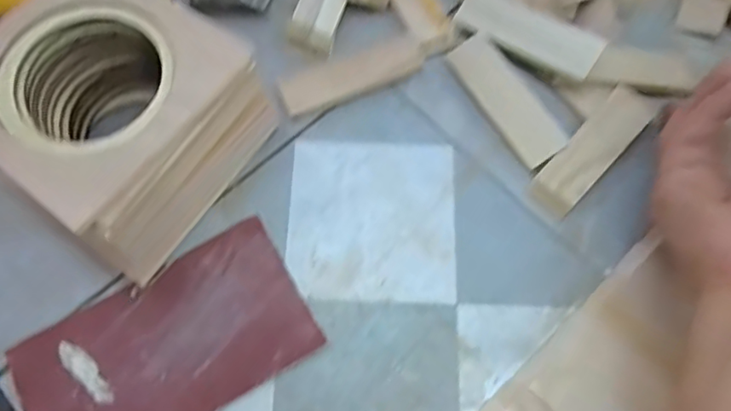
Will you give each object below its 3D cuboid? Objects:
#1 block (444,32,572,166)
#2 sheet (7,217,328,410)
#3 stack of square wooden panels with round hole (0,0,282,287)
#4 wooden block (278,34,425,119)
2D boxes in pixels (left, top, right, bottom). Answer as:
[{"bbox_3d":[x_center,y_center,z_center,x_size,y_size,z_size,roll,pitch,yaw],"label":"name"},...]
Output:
[{"bbox_3d":[0.094,-0.071,0.373,0.029,0.010,0.097,-28,73,-9],"label":"block"},{"bbox_3d":[-0.114,0.082,0.322,0.161,0.007,0.090,-30,70,-10],"label":"sheet"},{"bbox_3d":[-0.145,-0.051,0.327,0.125,0.082,0.132,34,74,12],"label":"stack of square wooden panels with round hole"},{"bbox_3d":[-0.010,-0.089,0.386,0.100,0.011,0.029,-23,72,-8],"label":"wooden block"}]

